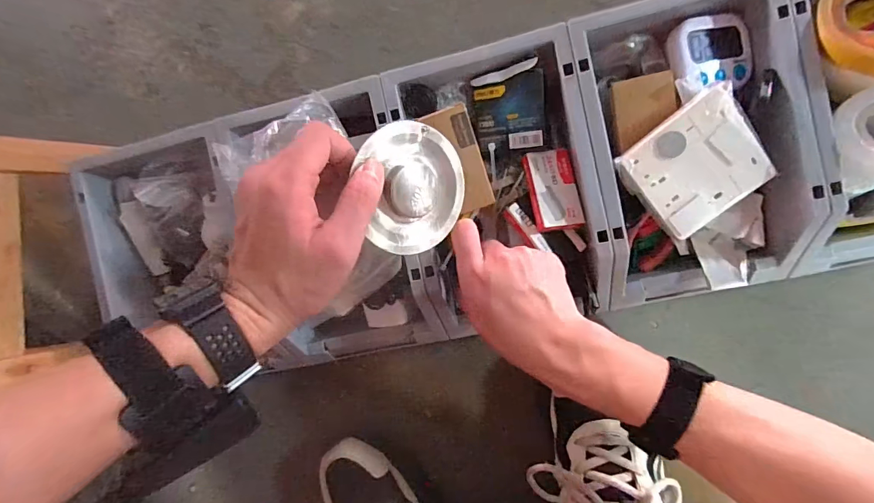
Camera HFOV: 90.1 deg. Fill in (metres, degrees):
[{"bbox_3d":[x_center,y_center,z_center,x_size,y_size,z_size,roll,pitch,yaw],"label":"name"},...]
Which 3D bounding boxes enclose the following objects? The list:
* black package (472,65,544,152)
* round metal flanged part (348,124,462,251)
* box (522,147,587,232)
[{"bbox_3d":[0.061,-0.118,0.373,0.061,0.007,0.059,0,103,25],"label":"black package"},{"bbox_3d":[-0.012,-0.041,0.287,0.072,0.023,0.084,-8,103,-25],"label":"round metal flanged part"},{"bbox_3d":[0.099,-0.052,0.373,0.041,0.015,0.069,-12,77,-11],"label":"box"}]

